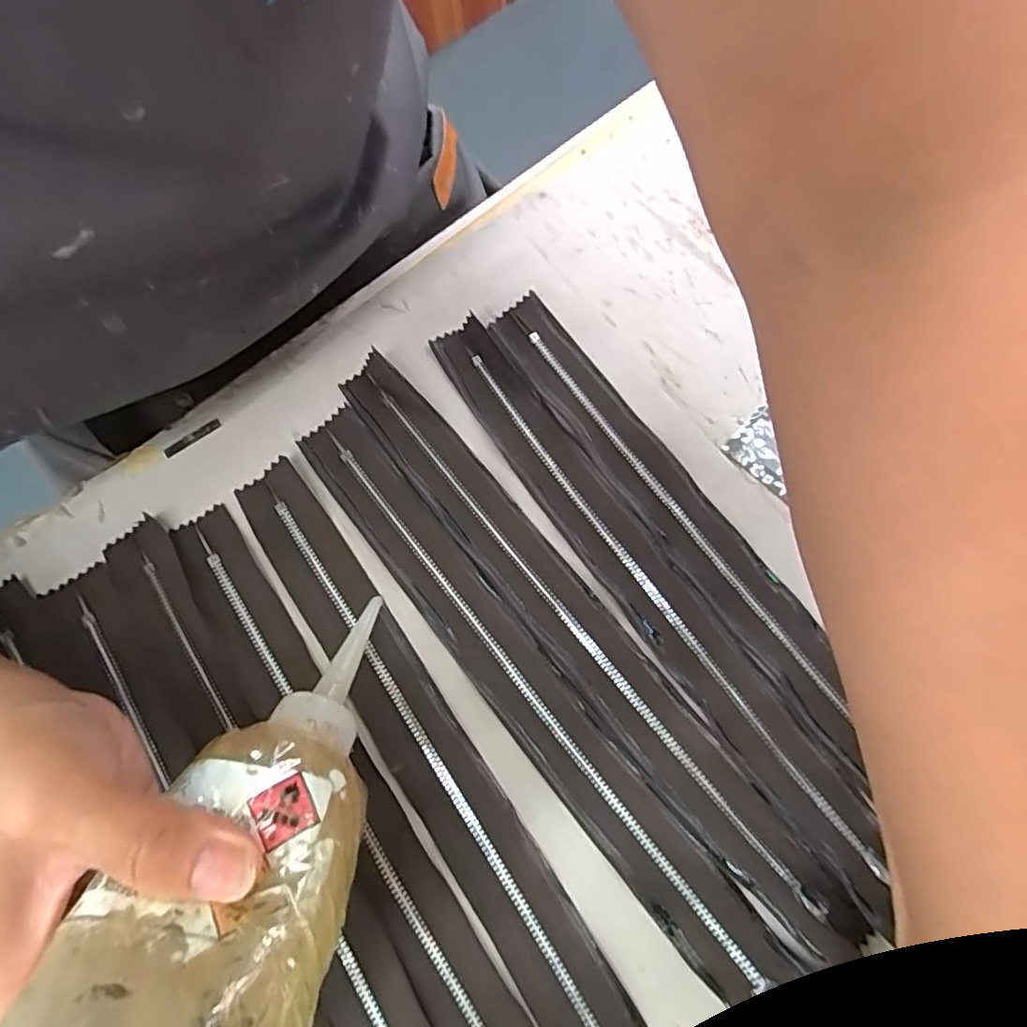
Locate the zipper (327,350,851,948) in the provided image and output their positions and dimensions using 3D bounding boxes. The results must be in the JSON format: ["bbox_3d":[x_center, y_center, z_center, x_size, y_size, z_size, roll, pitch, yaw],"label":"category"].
[{"bbox_3d":[0.021,0.040,0.255,0.035,0.011,0.301,-38,75,-11],"label":"zipper"}]

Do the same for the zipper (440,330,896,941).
[{"bbox_3d":[0.054,0.025,0.260,0.029,0.010,0.296,-33,74,-10],"label":"zipper"}]

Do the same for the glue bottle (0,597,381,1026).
[{"bbox_3d":[-0.076,0.091,0.180,0.064,0.032,0.154,7,33,3],"label":"glue bottle"}]

